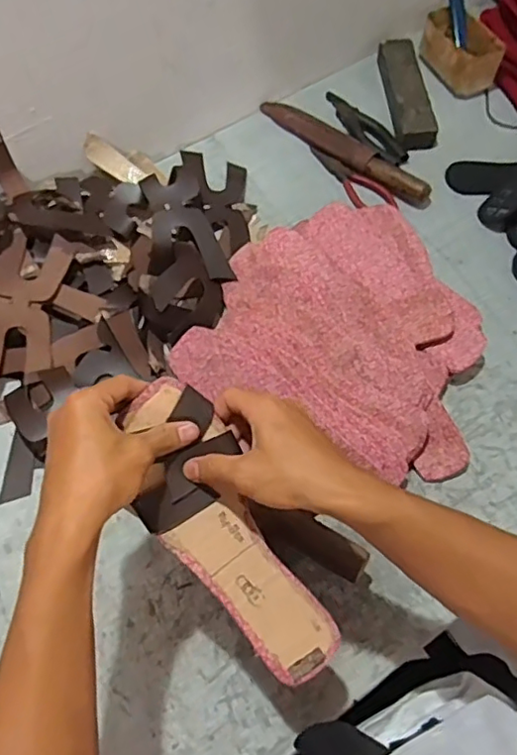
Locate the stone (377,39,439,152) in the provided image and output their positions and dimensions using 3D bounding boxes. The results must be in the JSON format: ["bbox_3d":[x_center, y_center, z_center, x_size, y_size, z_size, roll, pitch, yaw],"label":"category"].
[{"bbox_3d":[0.218,-0.419,0.869,0.053,0.027,0.193,-4,64,-3],"label":"stone"}]

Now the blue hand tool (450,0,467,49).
[{"bbox_3d":[0.298,-0.543,0.892,0.015,0.019,0.097,-9,95,-6],"label":"blue hand tool"}]

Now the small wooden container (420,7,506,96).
[{"bbox_3d":[0.307,-0.493,0.895,0.089,0.048,0.130,-28,68,-14],"label":"small wooden container"}]

